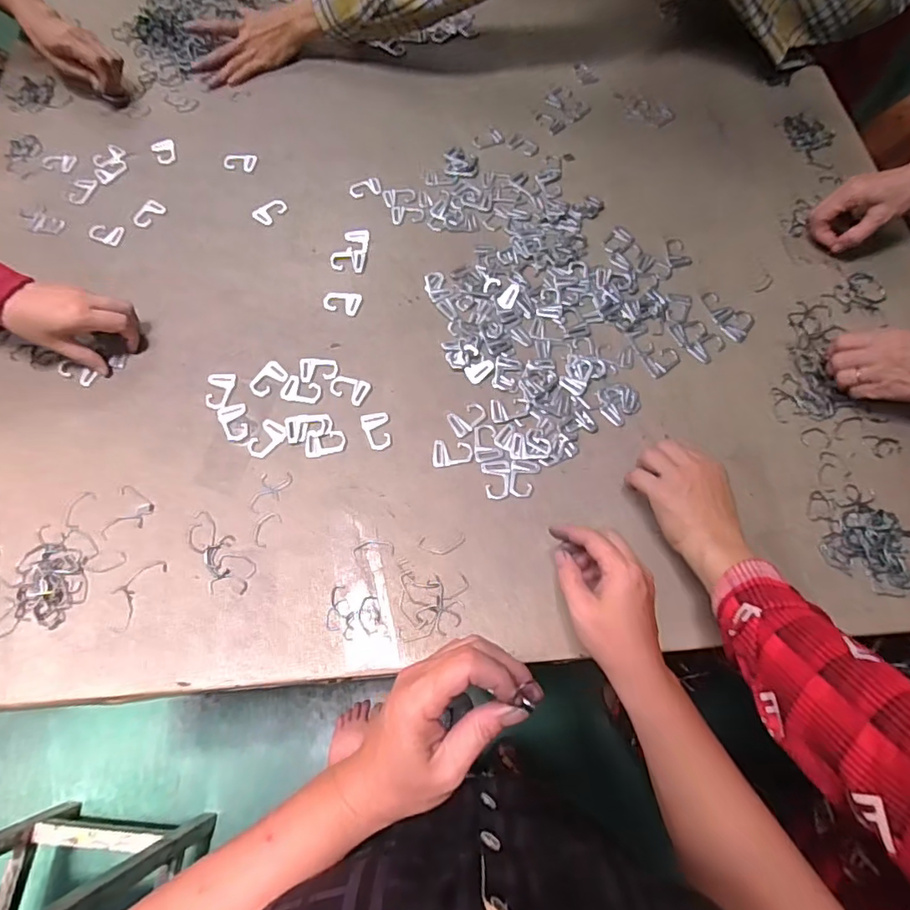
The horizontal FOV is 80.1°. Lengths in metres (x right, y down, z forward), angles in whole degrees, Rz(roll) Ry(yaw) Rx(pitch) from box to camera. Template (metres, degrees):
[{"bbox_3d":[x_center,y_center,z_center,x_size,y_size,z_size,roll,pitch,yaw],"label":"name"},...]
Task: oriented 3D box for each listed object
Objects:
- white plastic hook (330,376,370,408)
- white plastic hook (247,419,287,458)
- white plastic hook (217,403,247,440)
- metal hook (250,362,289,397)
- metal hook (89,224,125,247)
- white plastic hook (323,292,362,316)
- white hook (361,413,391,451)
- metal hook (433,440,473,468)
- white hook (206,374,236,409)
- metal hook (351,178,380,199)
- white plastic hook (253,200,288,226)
[{"bbox_3d":[-0.116,-0.074,0.598,0.042,0.004,0.031,27,69,11],"label":"white plastic hook"},{"bbox_3d":[-0.201,-0.018,0.572,0.032,0.004,0.041,39,72,16],"label":"white plastic hook"},{"bbox_3d":[-0.237,-0.034,0.579,0.028,0.004,0.042,-15,67,-6],"label":"white plastic hook"},{"bbox_3d":[-0.209,-0.085,0.602,0.029,0.004,0.043,39,72,16],"label":"metal hook"},{"bbox_3d":[-0.446,-0.281,0.691,0.043,0.004,0.032,9,67,4],"label":"metal hook"},{"bbox_3d":[-0.135,-0.183,0.644,0.044,0.004,0.032,17,67,7],"label":"white plastic hook"},{"bbox_3d":[-0.084,-0.025,0.576,0.028,0.004,0.042,-7,66,-3],"label":"white hook"},{"bbox_3d":[-0.003,-0.003,0.567,0.041,0.004,0.030,-6,66,-2],"label":"metal hook"},{"bbox_3d":[-0.258,-0.071,0.594,0.029,0.004,0.044,-1,66,0],"label":"white hook"},{"bbox_3d":[-0.119,-0.354,0.718,0.040,0.004,0.029,-14,67,-6],"label":"metal hook"},{"bbox_3d":[-0.237,-0.314,0.698,0.030,0.004,0.043,39,73,8],"label":"white plastic hook"}]

